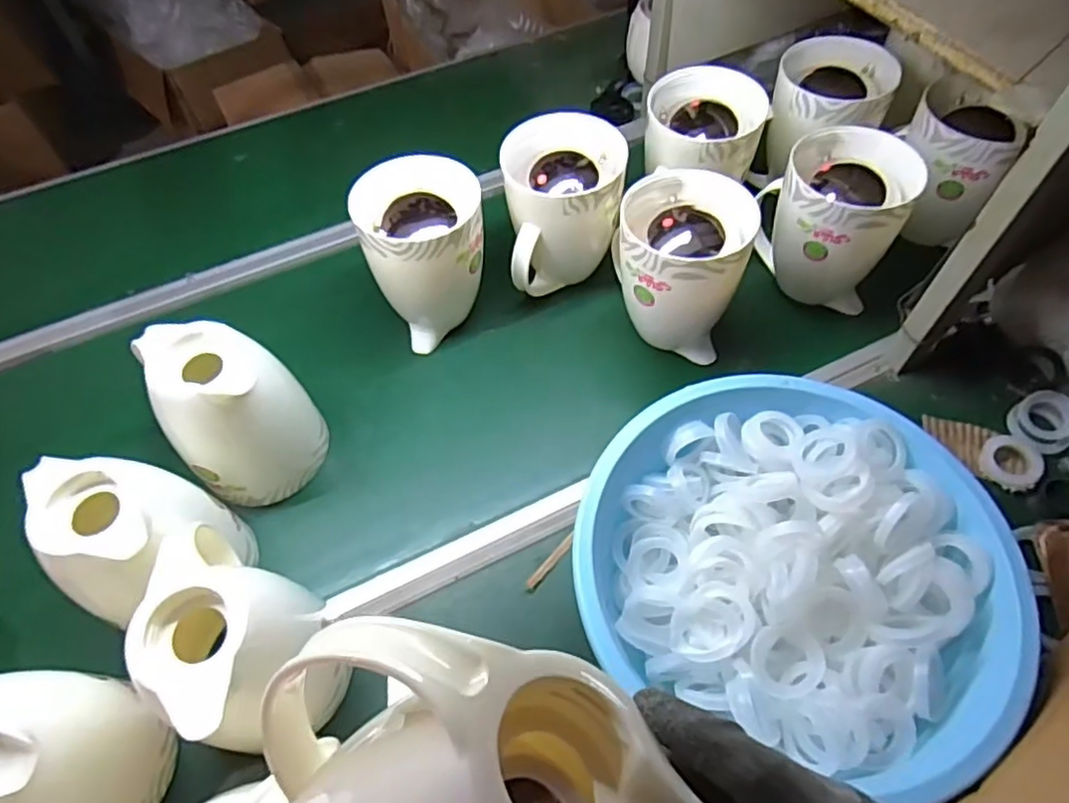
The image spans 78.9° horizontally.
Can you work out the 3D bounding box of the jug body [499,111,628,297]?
[{"bbox_3d":[0.037,-0.235,0.848,0.152,0.201,0.153,-1,57,2],"label":"jug body"}]

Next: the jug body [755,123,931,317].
[{"bbox_3d":[0.377,-0.228,0.835,0.147,0.181,0.155,-1,57,2],"label":"jug body"}]

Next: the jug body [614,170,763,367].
[{"bbox_3d":[0.178,-0.160,0.804,0.153,0.186,0.159,7,58,8],"label":"jug body"}]

